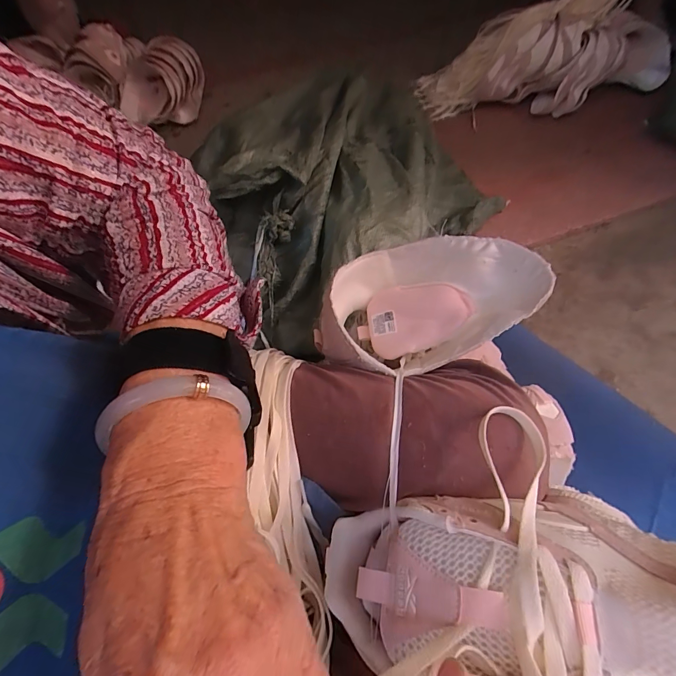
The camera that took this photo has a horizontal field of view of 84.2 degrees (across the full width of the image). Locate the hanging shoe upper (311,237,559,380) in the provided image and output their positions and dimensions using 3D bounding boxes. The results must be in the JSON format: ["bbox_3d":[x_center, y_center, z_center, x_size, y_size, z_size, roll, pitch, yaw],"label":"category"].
[{"bbox_3d":[0.086,-0.035,0.372,0.215,0.068,0.140,-21,61,-7],"label":"hanging shoe upper"}]

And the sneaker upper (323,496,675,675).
[{"bbox_3d":[0.089,0.132,0.186,0.228,0.074,0.105,-6,57,27],"label":"sneaker upper"}]

